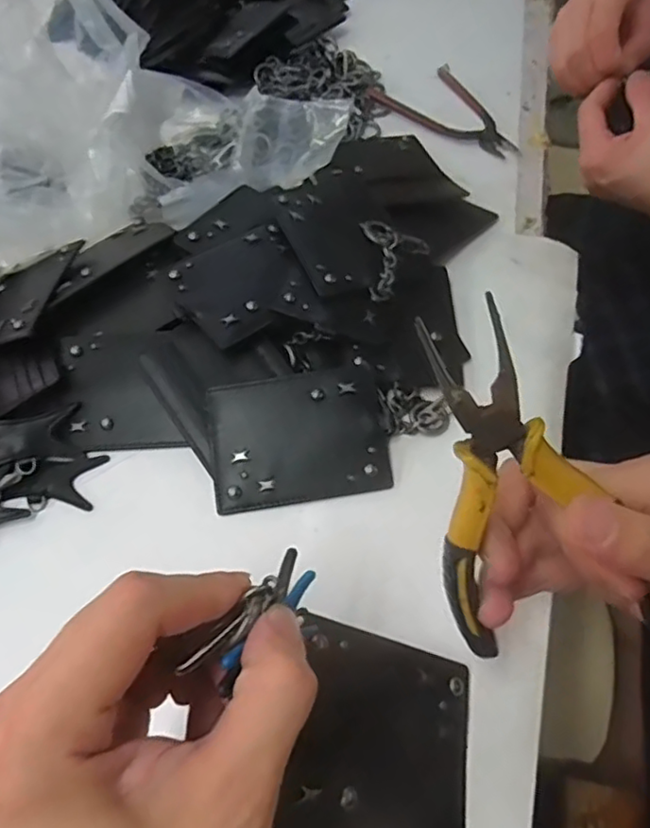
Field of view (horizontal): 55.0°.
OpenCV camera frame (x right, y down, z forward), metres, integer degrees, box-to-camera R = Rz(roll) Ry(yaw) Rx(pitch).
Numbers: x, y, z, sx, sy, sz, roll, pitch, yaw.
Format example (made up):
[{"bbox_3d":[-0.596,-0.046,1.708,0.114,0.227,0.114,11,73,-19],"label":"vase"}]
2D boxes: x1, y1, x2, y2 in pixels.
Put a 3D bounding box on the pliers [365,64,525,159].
[{"bbox_3d":[0.125,-0.280,0.567,0.151,0.007,0.086,36,65,24],"label":"pliers"}]

